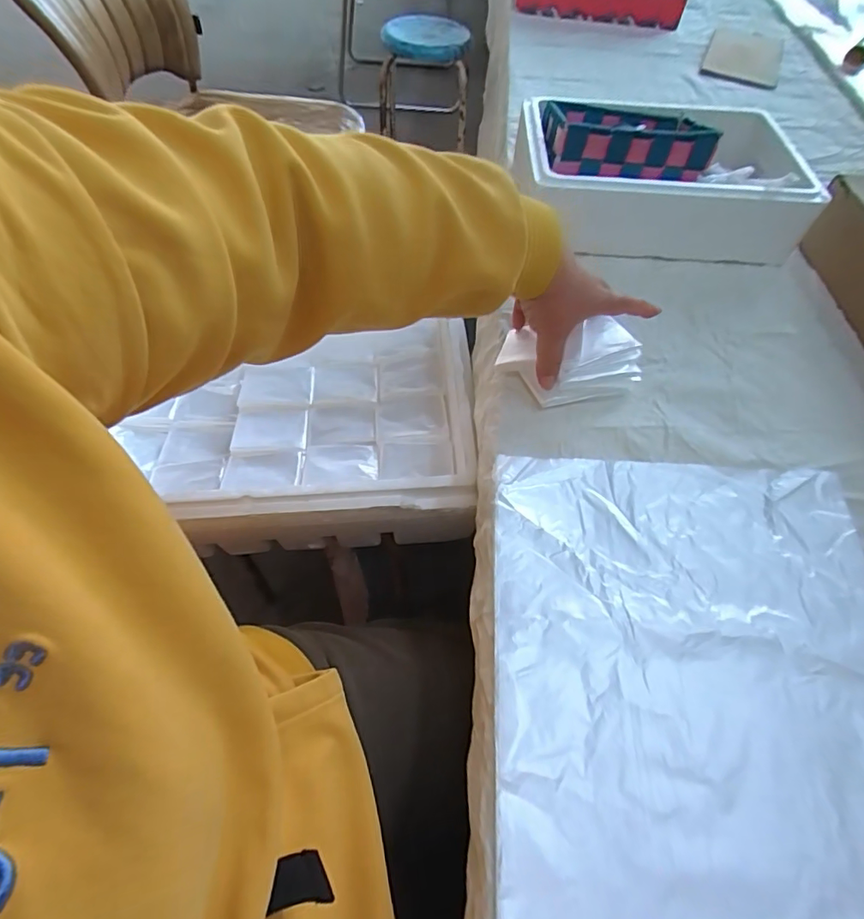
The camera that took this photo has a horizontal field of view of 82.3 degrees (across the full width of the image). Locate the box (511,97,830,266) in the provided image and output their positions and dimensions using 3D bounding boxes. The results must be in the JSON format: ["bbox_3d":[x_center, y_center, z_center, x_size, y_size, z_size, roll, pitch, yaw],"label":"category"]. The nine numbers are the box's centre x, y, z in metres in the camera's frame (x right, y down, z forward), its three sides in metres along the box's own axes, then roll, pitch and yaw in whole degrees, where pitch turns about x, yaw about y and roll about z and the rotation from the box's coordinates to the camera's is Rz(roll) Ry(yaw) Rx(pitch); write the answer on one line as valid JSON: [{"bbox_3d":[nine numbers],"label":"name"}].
[{"bbox_3d":[0.270,-0.342,0.594,0.311,0.097,0.183,2,59,-1],"label":"box"}]

